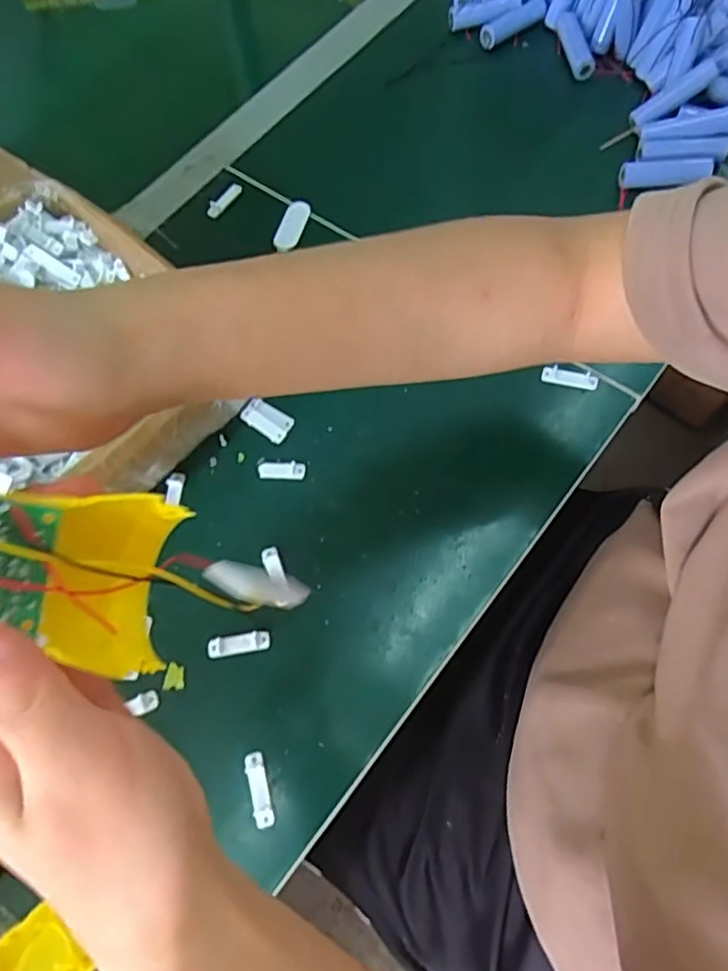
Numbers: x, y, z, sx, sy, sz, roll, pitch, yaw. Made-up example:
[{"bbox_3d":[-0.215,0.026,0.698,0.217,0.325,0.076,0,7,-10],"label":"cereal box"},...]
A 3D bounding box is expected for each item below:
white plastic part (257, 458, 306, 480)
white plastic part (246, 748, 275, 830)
[{"bbox_3d":[-0.056,-0.011,0.420,0.033,0.005,0.013,7,67,9],"label":"white plastic part"},{"bbox_3d":[-0.058,0.168,0.345,0.010,0.006,0.039,-17,65,-2],"label":"white plastic part"}]

